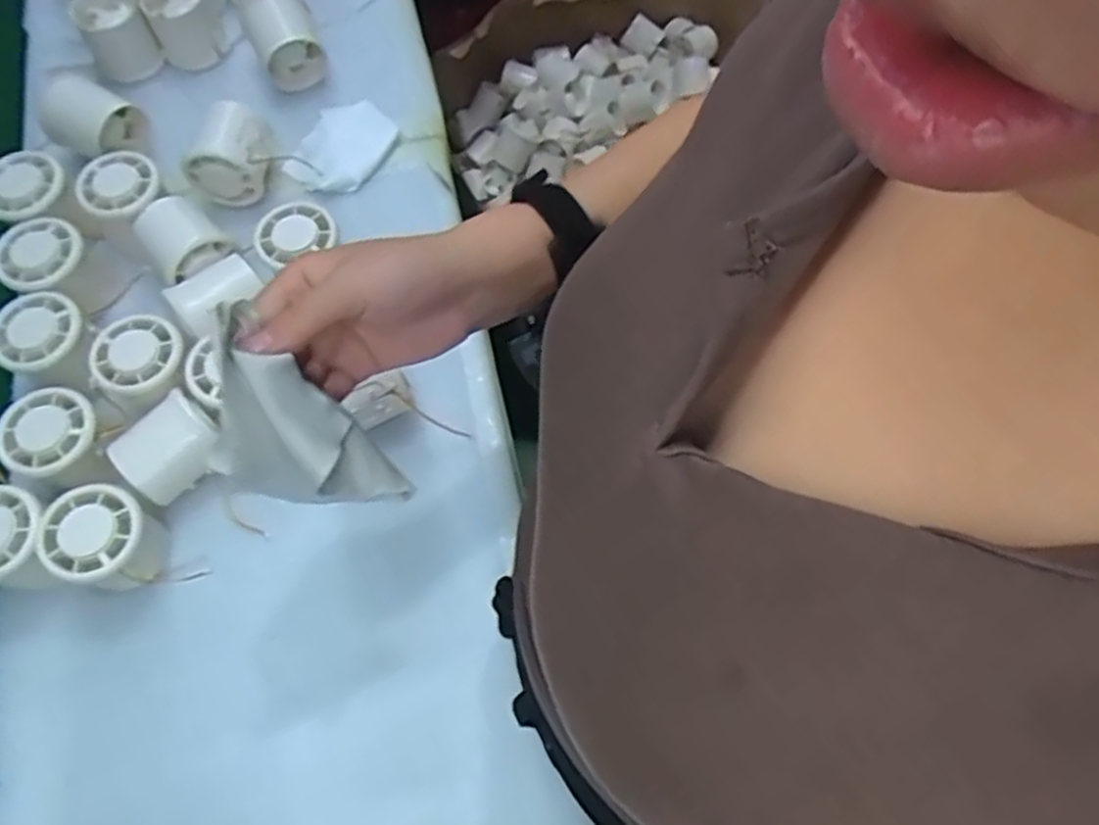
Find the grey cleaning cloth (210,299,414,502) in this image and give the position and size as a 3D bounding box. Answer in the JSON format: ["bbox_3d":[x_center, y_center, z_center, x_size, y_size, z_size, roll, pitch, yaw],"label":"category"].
[{"bbox_3d":[-0.113,0.011,0.323,0.078,0.080,0.052,39,73,15],"label":"grey cleaning cloth"}]

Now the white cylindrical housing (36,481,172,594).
[{"bbox_3d":[-0.265,0.077,0.454,0.052,0.056,0.055,0,67,0],"label":"white cylindrical housing"}]

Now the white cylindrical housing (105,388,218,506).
[{"bbox_3d":[-0.240,0.025,0.481,0.059,0.039,0.046,-41,73,-15],"label":"white cylindrical housing"}]

